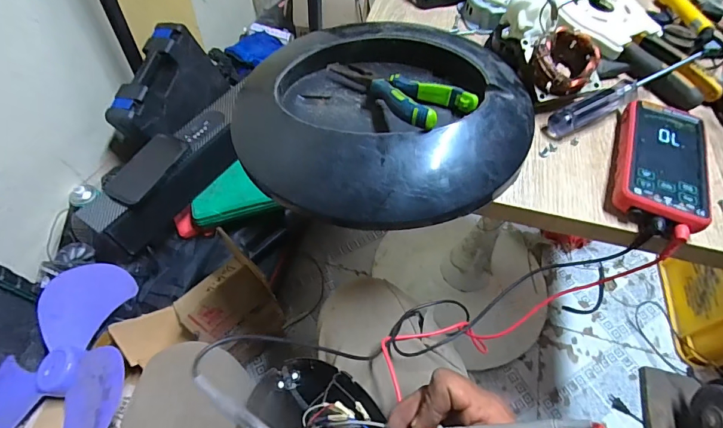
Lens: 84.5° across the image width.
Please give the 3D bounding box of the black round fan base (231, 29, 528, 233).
[{"bbox_3d":[0.017,-0.101,0.399,0.297,0.057,0.246,11,56,4],"label":"black round fan base"}]

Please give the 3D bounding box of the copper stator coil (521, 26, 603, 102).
[{"bbox_3d":[0.210,-0.160,0.418,0.071,0.041,0.067,2,56,-3],"label":"copper stator coil"}]

